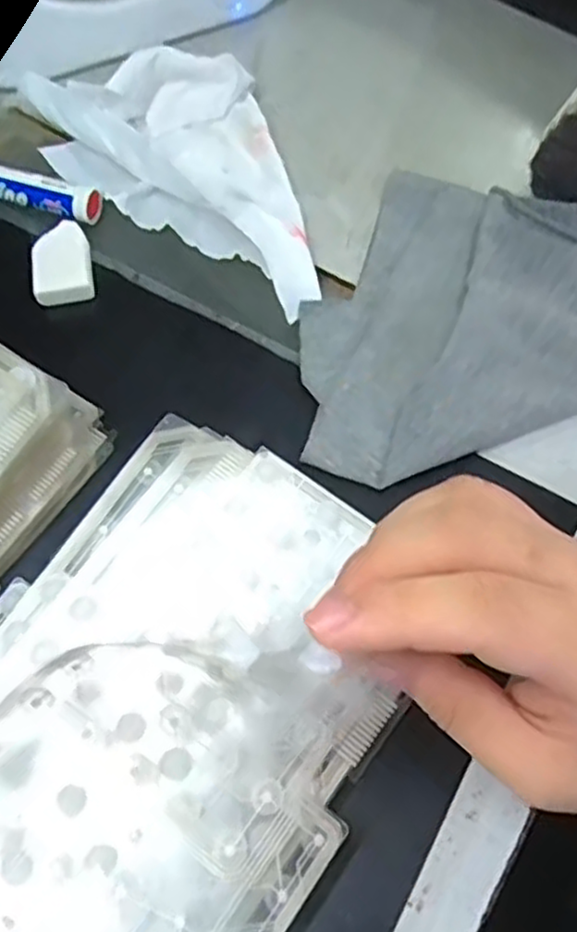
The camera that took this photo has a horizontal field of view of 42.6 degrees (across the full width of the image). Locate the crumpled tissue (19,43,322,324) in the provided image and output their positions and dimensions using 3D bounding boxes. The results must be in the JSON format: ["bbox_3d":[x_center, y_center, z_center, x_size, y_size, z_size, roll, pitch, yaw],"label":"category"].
[{"bbox_3d":[-0.044,-0.159,0.363,0.184,0.035,0.102,32,69,13],"label":"crumpled tissue"}]

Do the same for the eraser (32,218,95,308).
[{"bbox_3d":[-0.105,-0.095,0.344,0.026,0.009,0.042,-12,66,-6],"label":"eraser"}]

